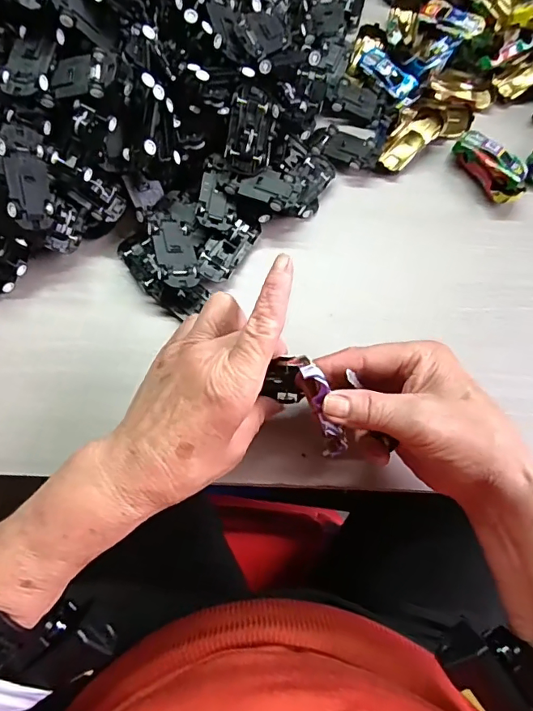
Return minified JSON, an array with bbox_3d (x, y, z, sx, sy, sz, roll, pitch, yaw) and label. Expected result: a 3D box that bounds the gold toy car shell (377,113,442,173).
[{"bbox_3d":[0.123,-0.184,0.415,0.025,0.016,0.059,43,77,11],"label":"gold toy car shell"}]

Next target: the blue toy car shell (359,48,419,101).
[{"bbox_3d":[0.112,-0.256,0.432,0.028,0.011,0.069,-33,76,-10],"label":"blue toy car shell"}]

